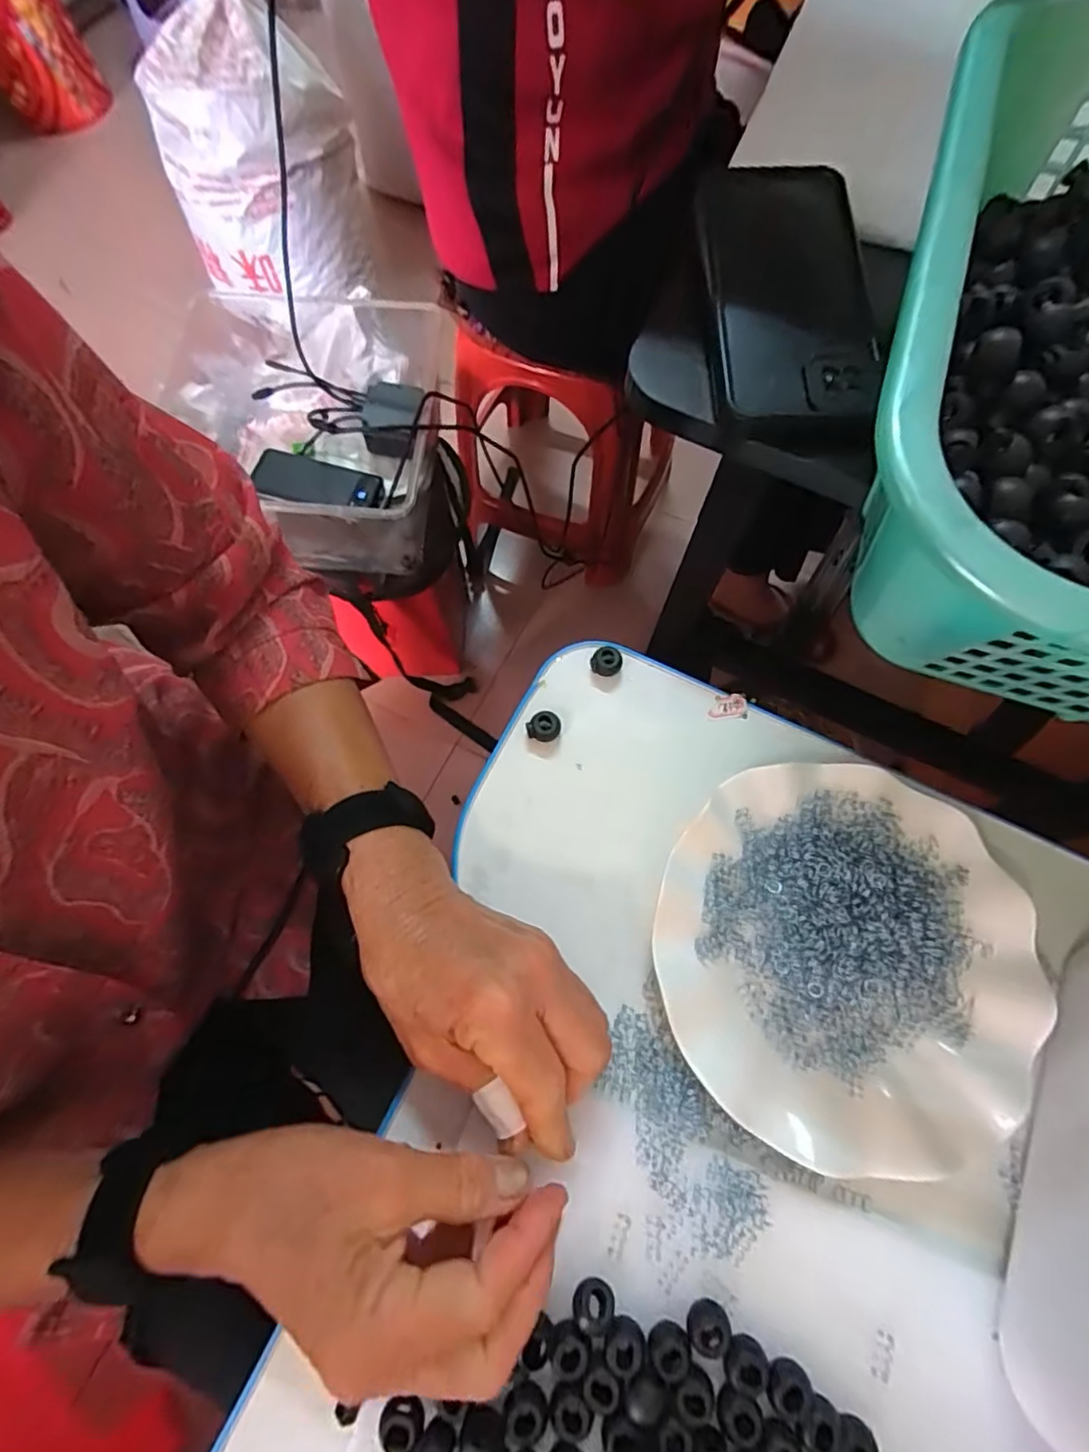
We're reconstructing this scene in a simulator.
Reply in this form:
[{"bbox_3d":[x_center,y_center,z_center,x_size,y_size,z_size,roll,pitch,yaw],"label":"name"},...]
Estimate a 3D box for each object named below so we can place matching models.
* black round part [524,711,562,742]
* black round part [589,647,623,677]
[{"bbox_3d":[0.000,0.001,0.341,0.019,0.008,0.016,15,72,5],"label":"black round part"},{"bbox_3d":[0.037,-0.038,0.353,0.018,0.010,0.014,11,72,4],"label":"black round part"}]

